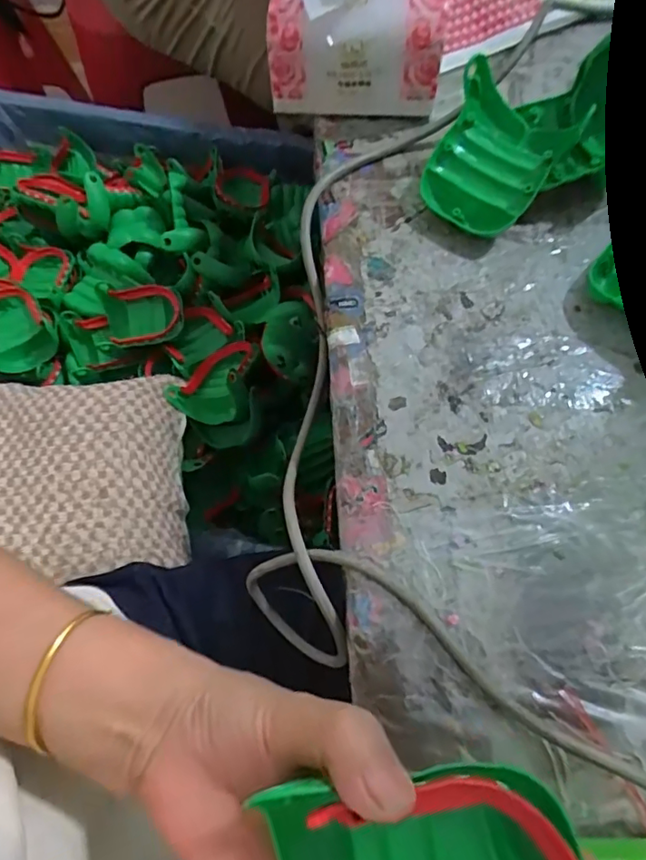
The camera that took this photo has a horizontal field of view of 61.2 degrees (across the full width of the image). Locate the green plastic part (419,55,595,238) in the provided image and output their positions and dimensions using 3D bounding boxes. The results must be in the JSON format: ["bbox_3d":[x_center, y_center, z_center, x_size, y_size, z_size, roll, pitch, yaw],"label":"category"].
[{"bbox_3d":[0.121,-0.193,0.390,0.081,0.062,0.091,28,72,12],"label":"green plastic part"}]

